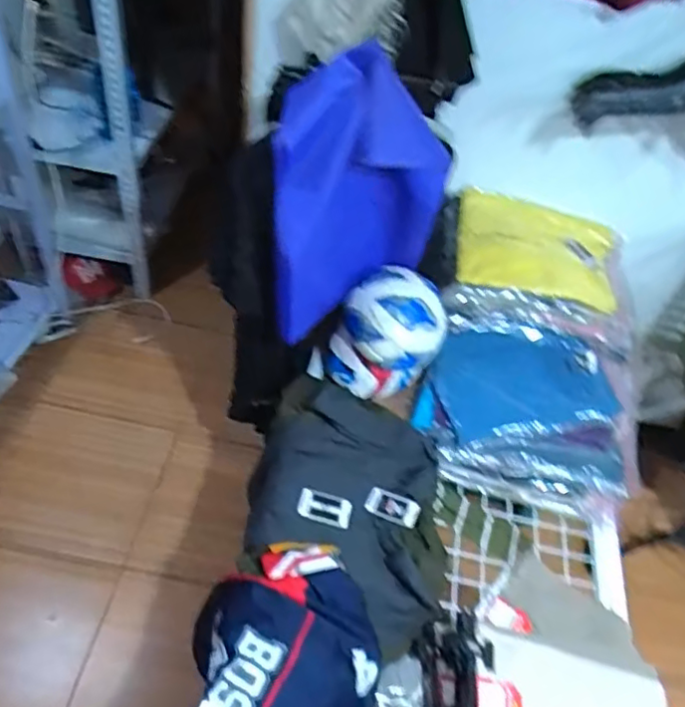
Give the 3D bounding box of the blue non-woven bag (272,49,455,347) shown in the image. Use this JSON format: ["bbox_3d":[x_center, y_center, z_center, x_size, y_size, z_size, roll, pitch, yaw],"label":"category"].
[{"bbox_3d":[0.001,-0.277,1.077,0.326,0.471,0.142,-22,54,-28],"label":"blue non-woven bag"}]

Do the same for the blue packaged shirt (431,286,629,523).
[{"bbox_3d":[0.374,0.092,1.222,0.376,0.077,0.391,12,67,3],"label":"blue packaged shirt"}]

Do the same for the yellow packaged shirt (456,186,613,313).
[{"bbox_3d":[0.429,-0.226,1.333,0.348,0.043,0.257,9,61,-4],"label":"yellow packaged shirt"}]

